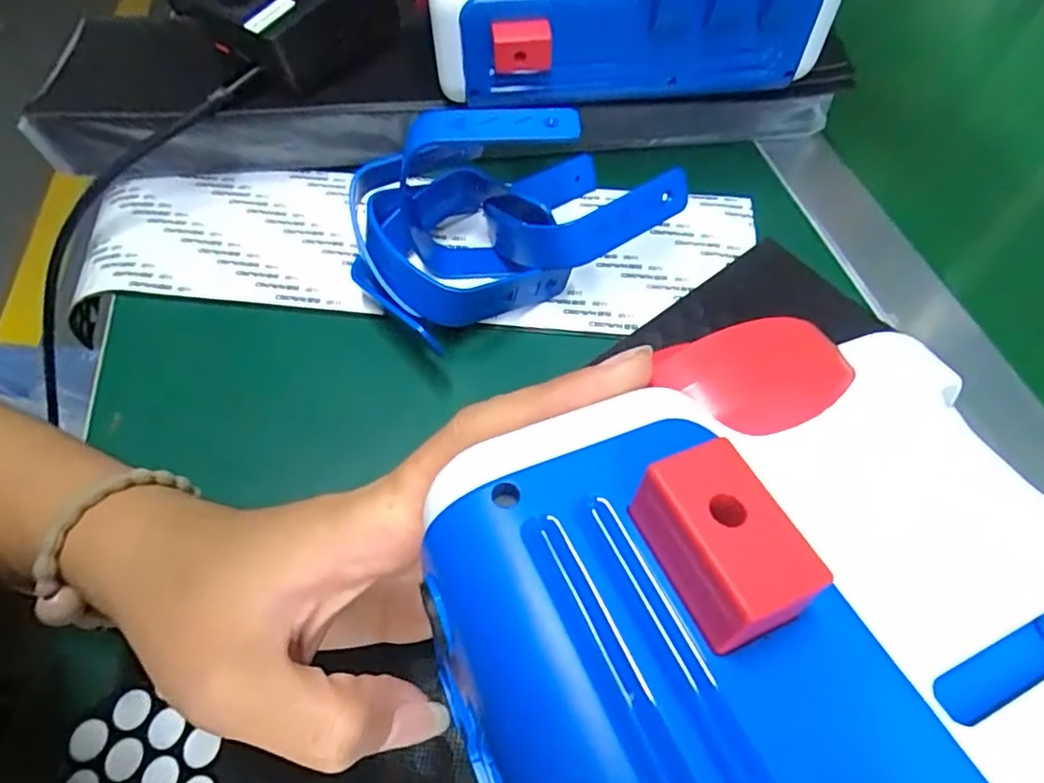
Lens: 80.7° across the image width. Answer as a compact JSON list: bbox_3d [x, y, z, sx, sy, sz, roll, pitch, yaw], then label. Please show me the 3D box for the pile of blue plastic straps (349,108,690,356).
[{"bbox_3d":[-0.006,-0.084,0.271,0.138,0.077,0.083,-15,58,-10],"label":"pile of blue plastic straps"}]

